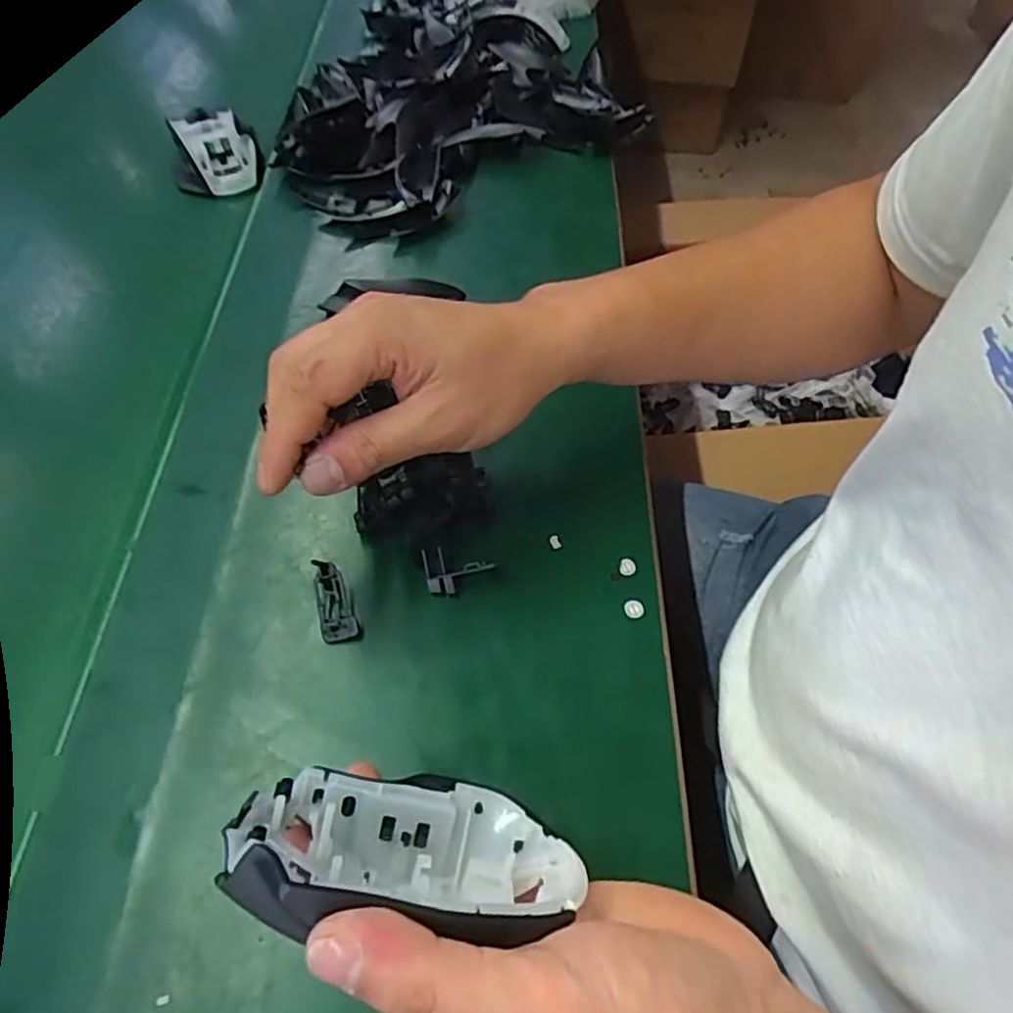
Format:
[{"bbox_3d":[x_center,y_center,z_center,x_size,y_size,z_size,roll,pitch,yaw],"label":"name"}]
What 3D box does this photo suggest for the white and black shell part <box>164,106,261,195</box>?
[{"bbox_3d":[-0.246,-0.297,0.578,0.069,0.048,0.059,-16,58,-11],"label":"white and black shell part"}]

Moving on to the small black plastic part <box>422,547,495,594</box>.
[{"bbox_3d":[-0.027,0.034,0.383,0.036,0.018,0.026,-11,57,-8],"label":"small black plastic part"}]

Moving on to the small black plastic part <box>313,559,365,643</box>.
[{"bbox_3d":[-0.092,0.050,0.365,0.019,0.024,0.040,-18,58,-12],"label":"small black plastic part"}]

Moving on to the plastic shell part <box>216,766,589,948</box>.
[{"bbox_3d":[-0.032,0.113,0.230,0.112,0.068,0.053,-1,56,-1],"label":"plastic shell part"}]

